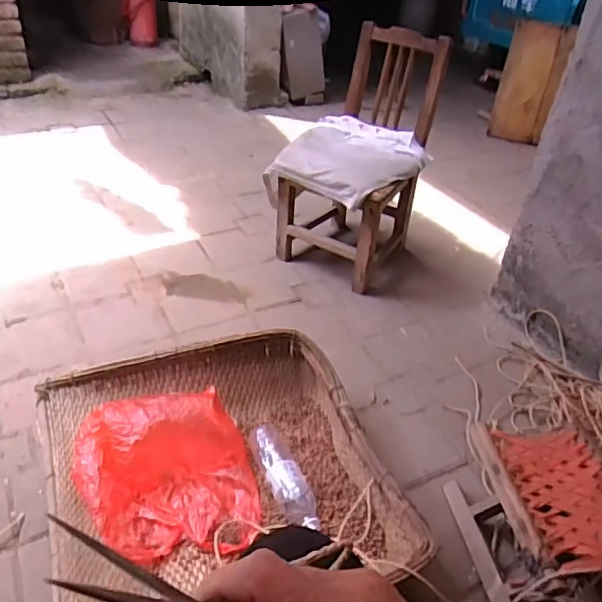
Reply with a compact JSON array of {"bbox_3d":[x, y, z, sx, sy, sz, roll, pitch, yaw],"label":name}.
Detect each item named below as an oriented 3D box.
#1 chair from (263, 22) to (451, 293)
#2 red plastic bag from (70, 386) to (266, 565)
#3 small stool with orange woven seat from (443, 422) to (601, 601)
[{"bbox_3d":[0.146,-0.396,1.599,0.352,0.593,0.401,24,42,23],"label":"chair"},{"bbox_3d":[-0.231,0.288,0.975,0.300,0.107,0.268,-6,37,-14],"label":"red plastic bag"},{"bbox_3d":[0.411,0.362,0.925,0.246,0.165,0.277,1,36,-6],"label":"small stool with orange woven seat"}]

